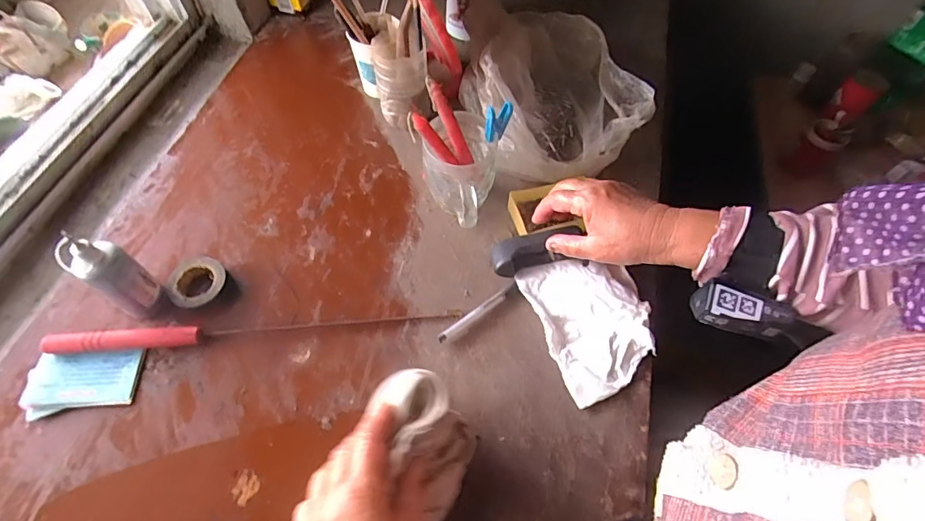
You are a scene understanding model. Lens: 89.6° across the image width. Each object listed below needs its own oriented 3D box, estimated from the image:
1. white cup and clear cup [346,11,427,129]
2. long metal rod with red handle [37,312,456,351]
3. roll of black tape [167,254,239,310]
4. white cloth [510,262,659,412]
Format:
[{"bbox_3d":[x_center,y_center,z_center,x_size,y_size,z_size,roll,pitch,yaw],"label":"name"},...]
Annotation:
[{"bbox_3d":[-0.093,-0.244,0.588,0.070,0.101,0.127,-22,62,-13],"label":"white cup and clear cup"},{"bbox_3d":[-0.197,0.068,0.452,0.386,0.021,0.018,-4,60,-3],"label":"long metal rod with red handle"},{"bbox_3d":[-0.265,0.022,0.476,0.063,0.019,0.058,0,60,0],"label":"roll of black tape"},{"bbox_3d":[0.132,0.057,0.467,0.109,0.019,0.142,-19,62,-11],"label":"white cloth"}]

